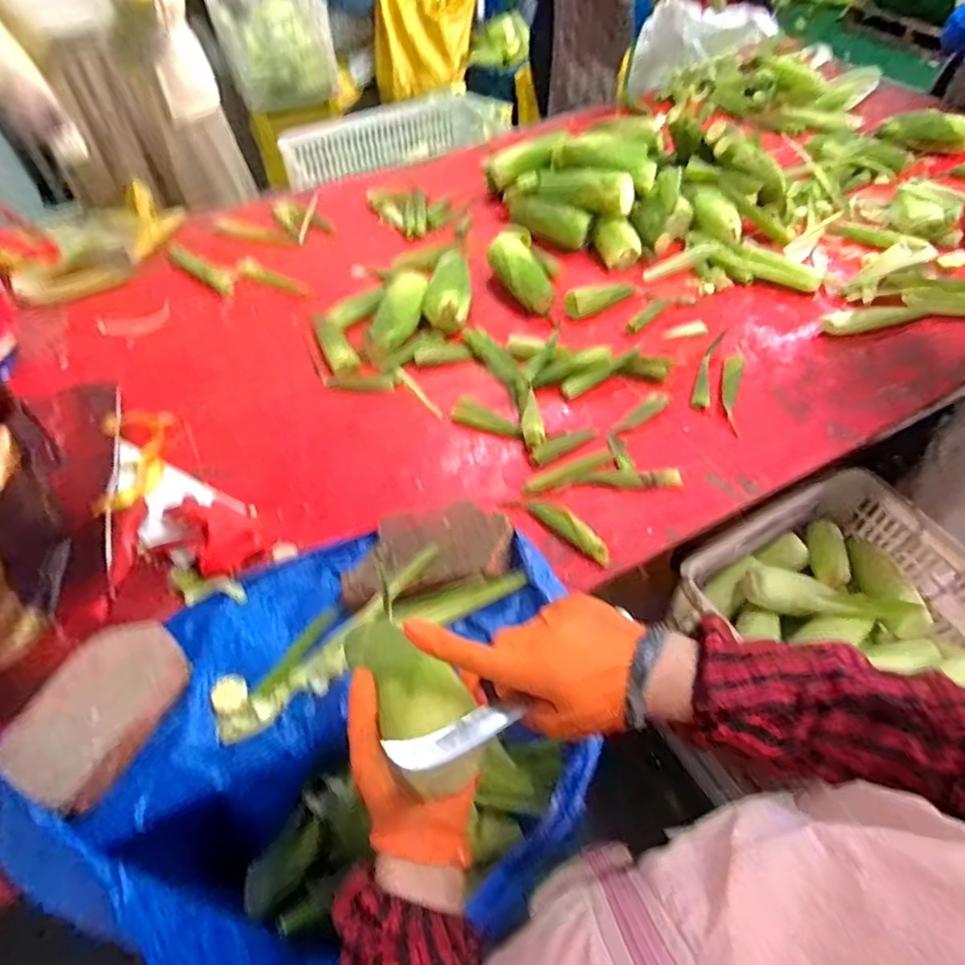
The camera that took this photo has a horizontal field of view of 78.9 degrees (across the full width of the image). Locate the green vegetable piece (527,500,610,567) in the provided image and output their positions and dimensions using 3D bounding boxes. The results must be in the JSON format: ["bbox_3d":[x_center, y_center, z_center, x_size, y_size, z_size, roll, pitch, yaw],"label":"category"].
[{"bbox_3d":[0.115,0.059,0.778,0.133,0.022,0.032,34,61,25],"label":"green vegetable piece"}]

